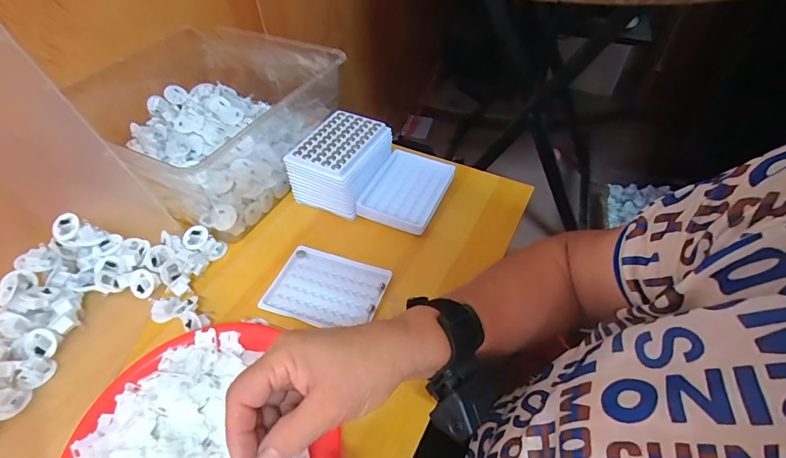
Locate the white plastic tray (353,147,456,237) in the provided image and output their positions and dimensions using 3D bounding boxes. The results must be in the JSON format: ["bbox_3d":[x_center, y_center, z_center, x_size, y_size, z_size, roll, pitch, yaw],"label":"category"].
[{"bbox_3d":[0.022,-0.059,0.554,0.094,0.024,0.130,19,52,17],"label":"white plastic tray"}]

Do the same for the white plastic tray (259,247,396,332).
[{"bbox_3d":[-0.078,0.071,0.466,0.129,0.014,0.090,15,51,14],"label":"white plastic tray"}]

